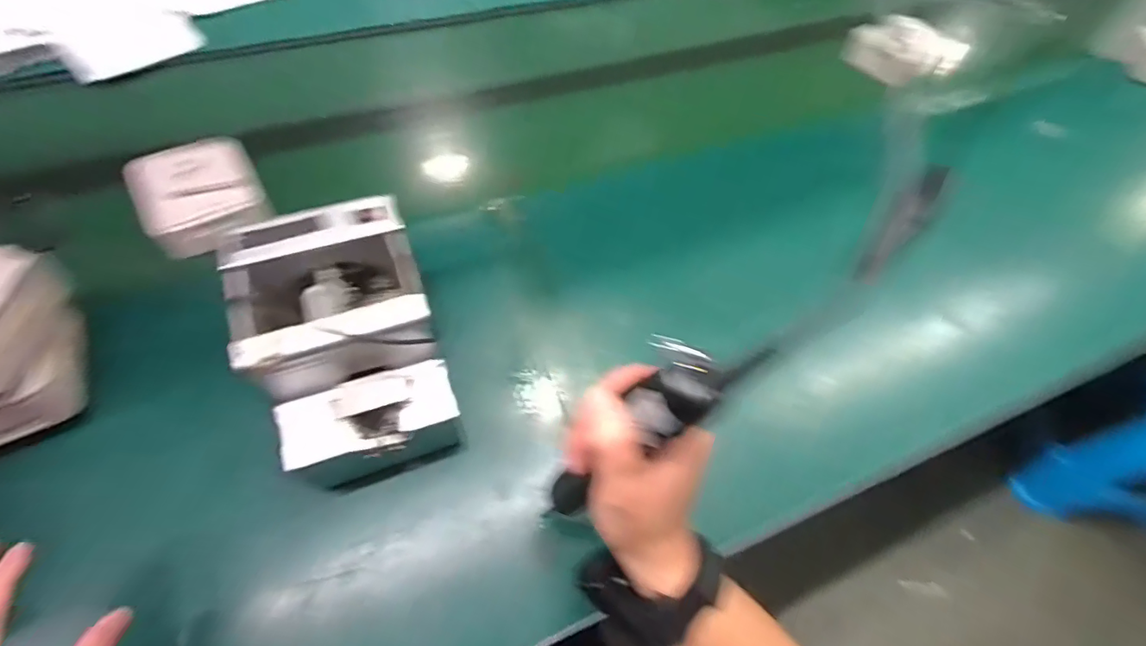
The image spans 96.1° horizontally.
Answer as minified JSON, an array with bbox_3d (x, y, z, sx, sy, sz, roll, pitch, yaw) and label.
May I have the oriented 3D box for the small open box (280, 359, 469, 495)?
[{"bbox_3d":[-0.161,0.091,0.430,0.129,0.113,0.054,-17,61,-15],"label":"small open box"}]

